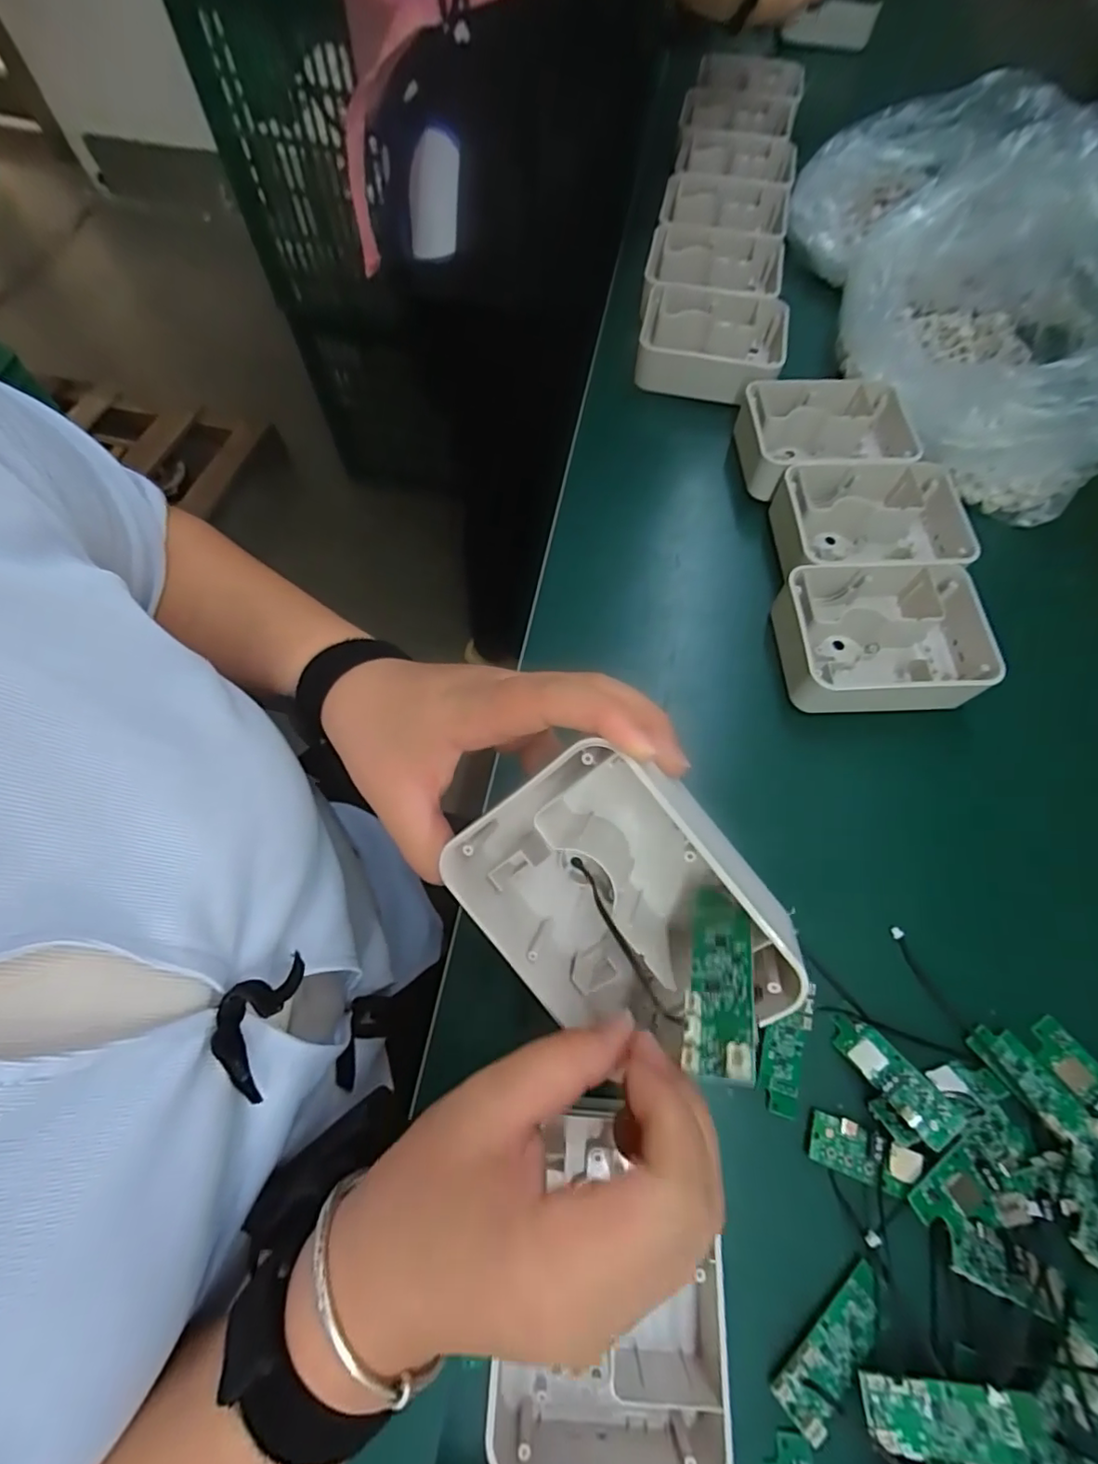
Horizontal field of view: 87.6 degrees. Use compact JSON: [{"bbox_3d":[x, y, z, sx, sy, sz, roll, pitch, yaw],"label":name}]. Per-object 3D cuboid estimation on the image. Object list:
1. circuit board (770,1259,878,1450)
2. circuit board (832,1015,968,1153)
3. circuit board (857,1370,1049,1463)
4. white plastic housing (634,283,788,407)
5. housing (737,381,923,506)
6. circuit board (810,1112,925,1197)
[{"bbox_3d":[0.133,0.284,0.266,0.024,0.013,0.070,36,66,24],"label":"circuit board"},{"bbox_3d":[0.182,0.183,0.304,0.023,0.010,0.065,-31,48,-16],"label":"circuit board"},{"bbox_3d":[0.174,0.297,0.247,0.072,0.007,0.024,0,51,7],"label":"circuit board"},{"bbox_3d":[0.148,-0.354,0.527,0.127,0.044,0.101,15,64,5],"label":"white plastic housing"},{"bbox_3d":[0.233,-0.241,0.479,0.142,0.041,0.105,2,64,-2],"label":"housing"},{"bbox_3d":[0.161,0.216,0.293,0.050,0.010,0.024,19,65,6],"label":"circuit board"}]

